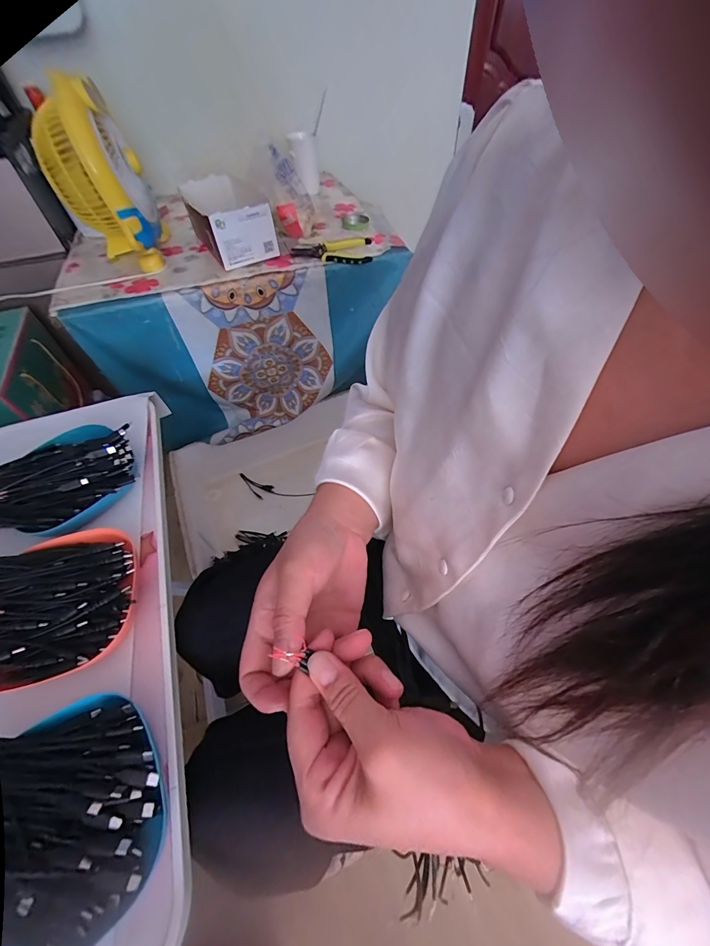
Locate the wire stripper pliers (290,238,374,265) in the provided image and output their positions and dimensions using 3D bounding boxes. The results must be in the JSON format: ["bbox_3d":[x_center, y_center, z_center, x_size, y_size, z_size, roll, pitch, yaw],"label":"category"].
[{"bbox_3d":[-0.048,-0.476,0.771,0.165,0.025,0.088,-3,53,0],"label":"wire stripper pliers"}]

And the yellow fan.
[{"bbox_3d":[-0.488,-0.563,0.697,0.161,0.257,0.278,-21,56,-14],"label":"yellow fan"}]

